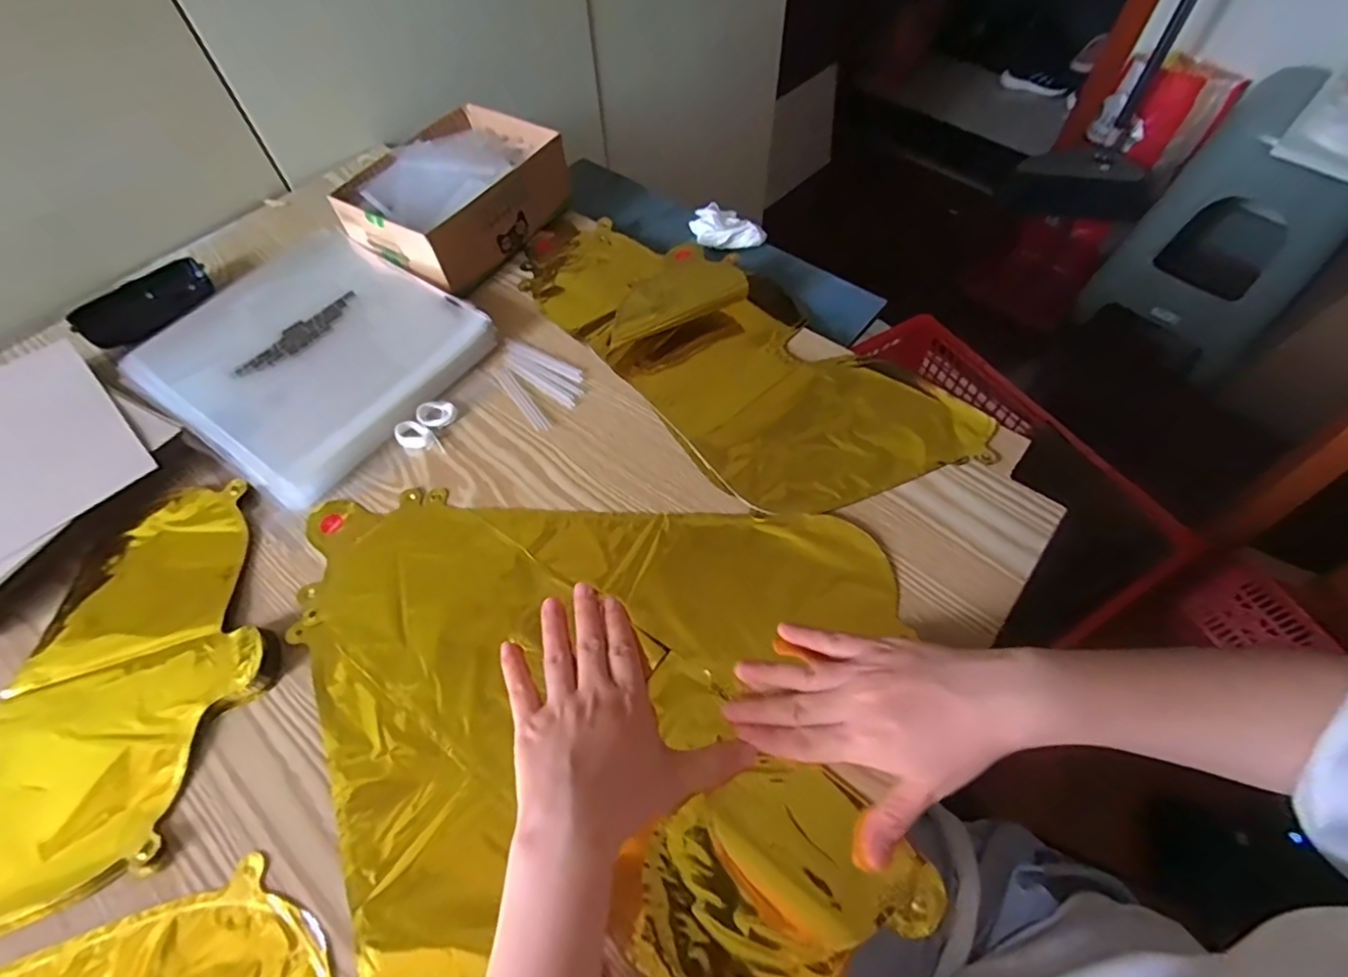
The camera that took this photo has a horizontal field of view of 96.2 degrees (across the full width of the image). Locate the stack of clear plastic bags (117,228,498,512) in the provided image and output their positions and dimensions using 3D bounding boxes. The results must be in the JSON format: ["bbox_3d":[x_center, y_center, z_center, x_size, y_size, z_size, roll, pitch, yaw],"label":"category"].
[{"bbox_3d":[-0.299,-0.112,0.503,0.213,0.029,0.210,31,65,18],"label":"stack of clear plastic bags"}]

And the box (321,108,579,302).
[{"bbox_3d":[-0.207,-0.281,0.580,0.147,0.072,0.197,28,64,17],"label":"box"}]

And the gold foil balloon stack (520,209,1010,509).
[{"bbox_3d":[0.038,-0.133,0.505,0.188,0.025,0.414,-38,65,-19],"label":"gold foil balloon stack"}]

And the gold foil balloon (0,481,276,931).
[{"bbox_3d":[-0.418,0.185,0.331,0.413,0.018,0.225,-40,66,-20],"label":"gold foil balloon"}]

